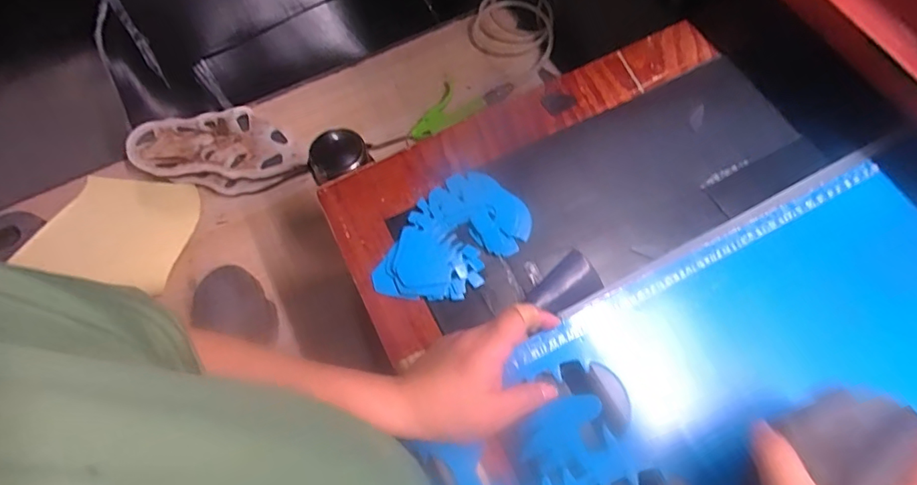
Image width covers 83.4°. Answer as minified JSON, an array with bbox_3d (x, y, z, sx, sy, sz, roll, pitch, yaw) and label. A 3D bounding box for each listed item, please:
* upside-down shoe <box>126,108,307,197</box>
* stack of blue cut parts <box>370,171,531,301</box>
[{"bbox_3d":[-0.370,-0.144,0.806,0.276,0.048,0.133,6,68,4],"label":"upside-down shoe"},{"bbox_3d":[-0.010,-0.002,0.474,0.144,0.012,0.095,-41,72,-14],"label":"stack of blue cut parts"}]

